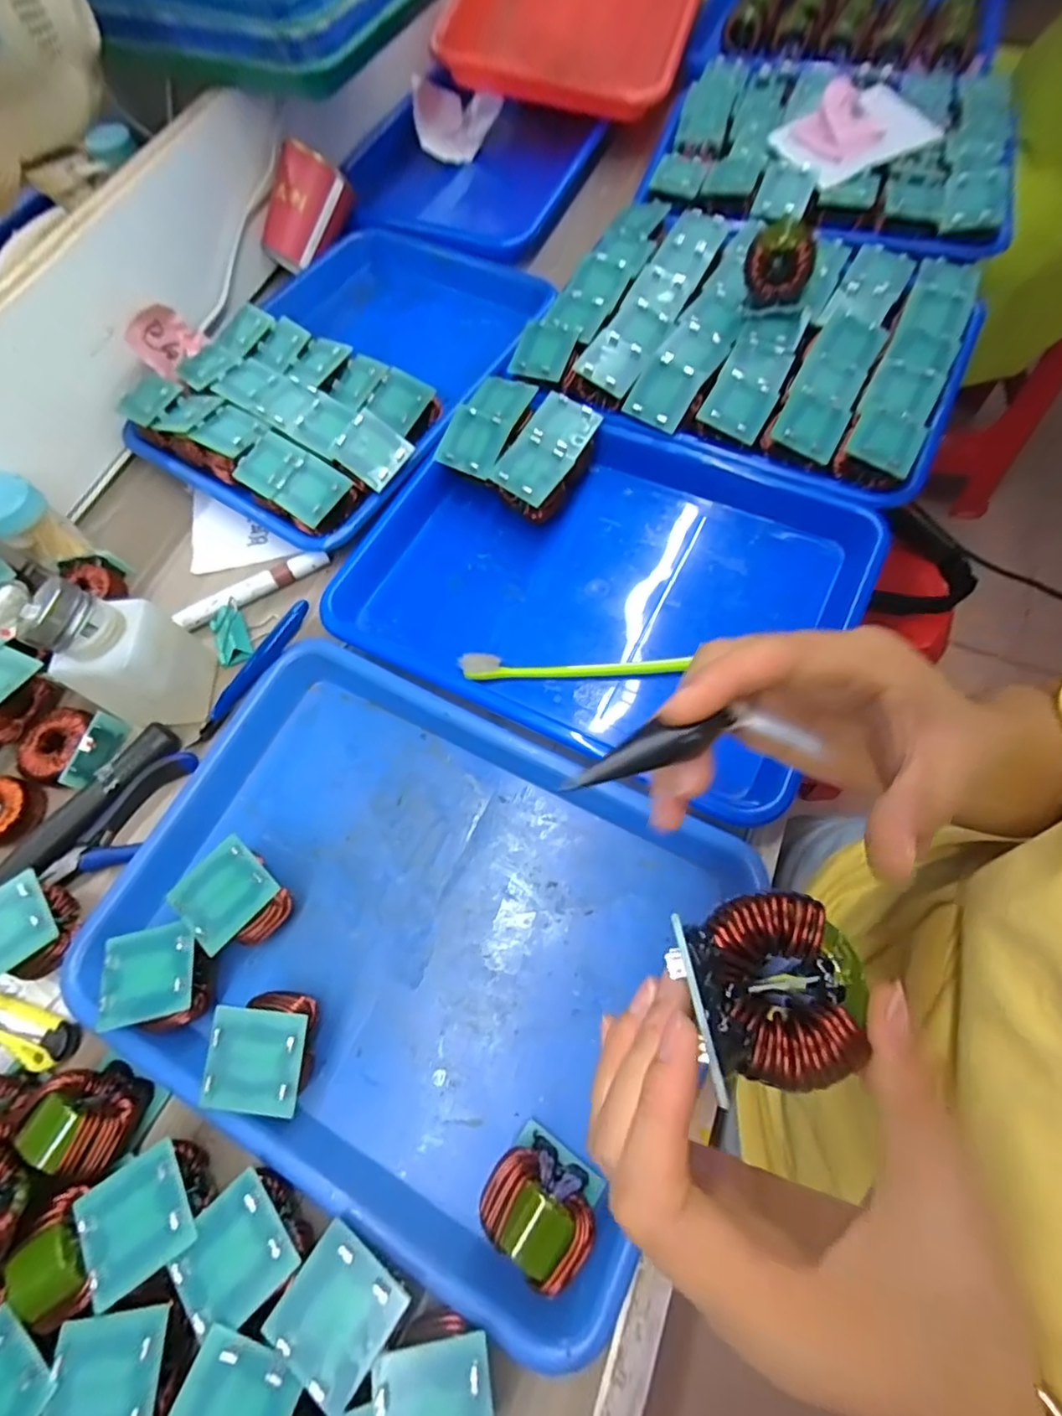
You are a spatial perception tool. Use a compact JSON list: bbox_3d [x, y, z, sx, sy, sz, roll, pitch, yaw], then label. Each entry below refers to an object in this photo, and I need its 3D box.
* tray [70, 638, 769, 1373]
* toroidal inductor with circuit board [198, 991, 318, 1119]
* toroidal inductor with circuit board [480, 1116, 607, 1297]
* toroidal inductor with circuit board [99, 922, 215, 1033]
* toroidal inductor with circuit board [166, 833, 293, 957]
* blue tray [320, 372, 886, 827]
[{"bbox_3d":[-0.068,0.120,0.332,0.336,0.043,0.248,23,70,13],"label":"tray"},{"bbox_3d":[-0.131,0.173,0.303,0.049,0.044,0.050,1,67,5],"label":"toroidal inductor with circuit board"},{"bbox_3d":[0.004,0.227,0.272,0.048,0.050,0.038,37,74,17],"label":"toroidal inductor with circuit board"},{"bbox_3d":[-0.194,0.144,0.317,0.050,0.035,0.049,-11,67,-1],"label":"toroidal inductor with circuit board"},{"bbox_3d":[-0.163,0.106,0.334,0.049,0.040,0.047,39,75,18],"label":"toroidal inductor with circuit board"},{"bbox_3d":[0.044,-0.092,0.408,0.332,0.035,0.244,24,70,14],"label":"blue tray"}]

